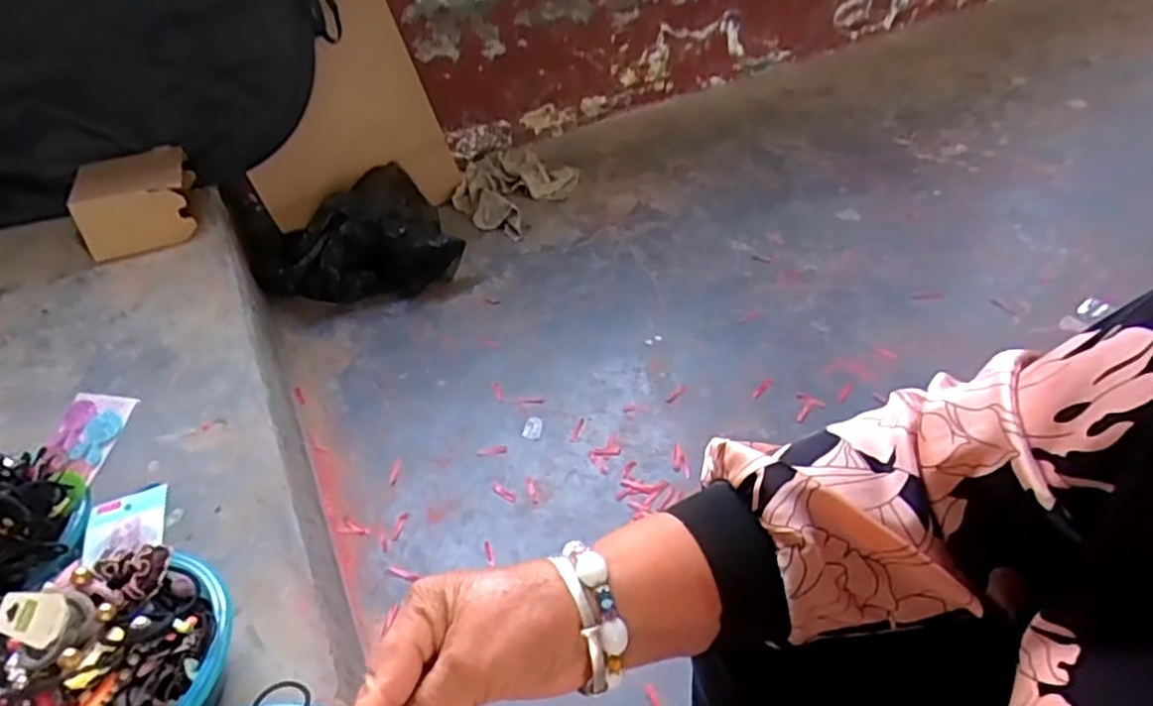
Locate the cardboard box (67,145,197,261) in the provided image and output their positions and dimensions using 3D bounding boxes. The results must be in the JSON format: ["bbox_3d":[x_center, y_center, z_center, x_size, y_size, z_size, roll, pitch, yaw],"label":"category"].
[{"bbox_3d":[-0.857,-0.300,1.367,0.194,0.126,0.234,-18,41,-13],"label":"cardboard box"}]

